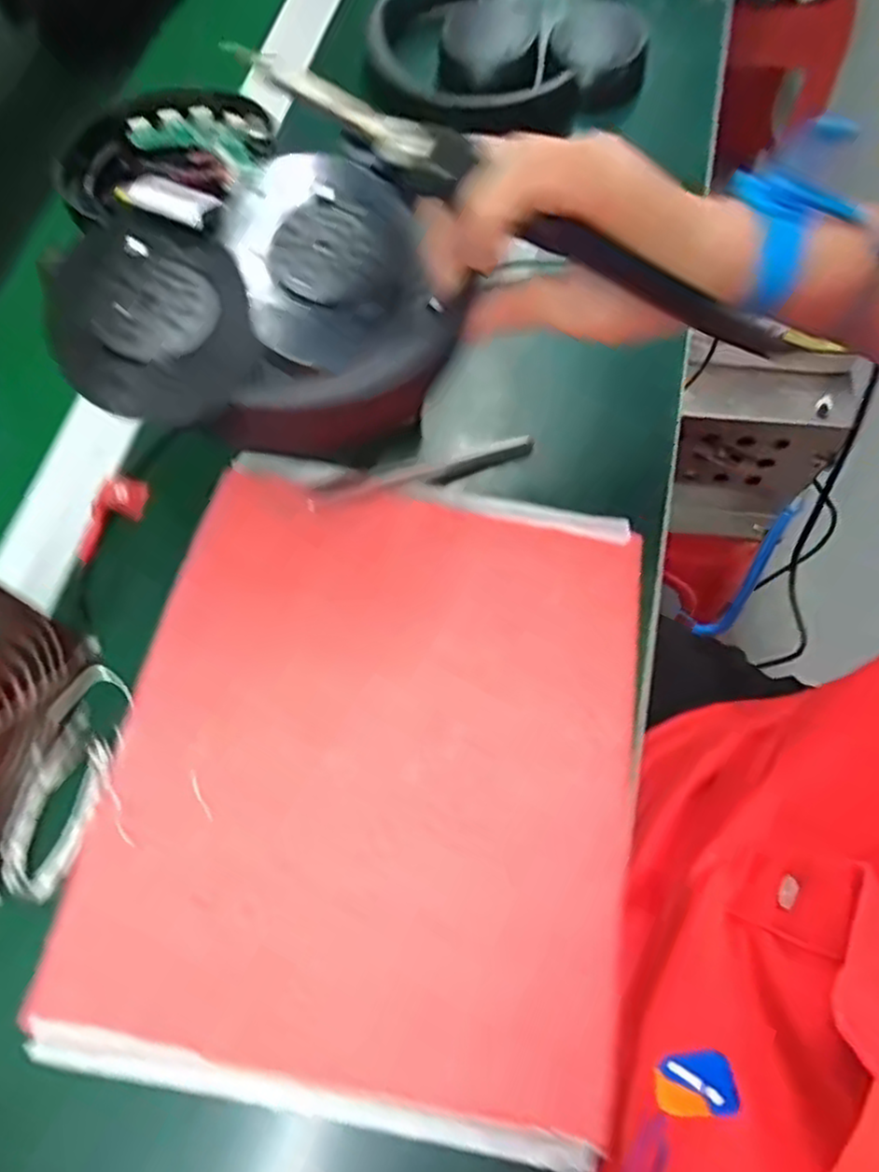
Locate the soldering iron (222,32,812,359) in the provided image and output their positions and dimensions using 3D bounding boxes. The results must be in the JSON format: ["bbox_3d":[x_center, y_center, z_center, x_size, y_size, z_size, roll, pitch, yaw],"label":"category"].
[{"bbox_3d":[0.034,-0.130,0.251,0.216,0.017,0.015,23,69,-12],"label":"soldering iron"}]

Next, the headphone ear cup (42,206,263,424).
[{"bbox_3d":[-0.101,-0.095,0.248,0.064,0.017,0.079,-18,68,-5],"label":"headphone ear cup"}]

